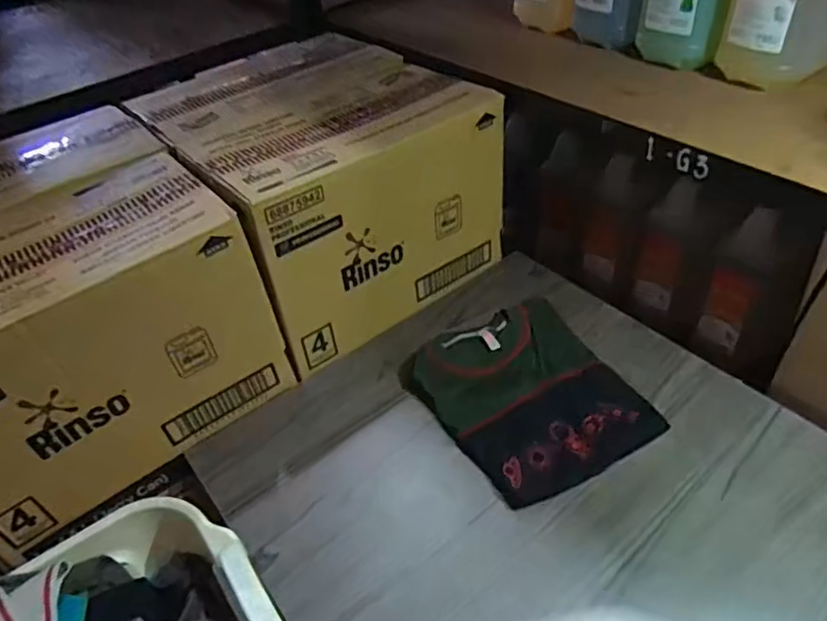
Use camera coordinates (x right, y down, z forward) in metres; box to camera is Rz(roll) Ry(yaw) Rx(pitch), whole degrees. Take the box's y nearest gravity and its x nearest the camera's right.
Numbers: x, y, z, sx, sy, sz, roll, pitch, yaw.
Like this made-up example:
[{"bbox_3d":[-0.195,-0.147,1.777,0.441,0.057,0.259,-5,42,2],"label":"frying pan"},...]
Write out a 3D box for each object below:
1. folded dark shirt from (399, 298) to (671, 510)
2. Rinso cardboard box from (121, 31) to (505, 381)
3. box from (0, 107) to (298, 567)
[{"bbox_3d":[0.140,0.099,0.772,0.234,0.042,0.266,-21,44,-14],"label":"folded dark shirt"},{"bbox_3d":[-0.145,-0.198,0.947,0.381,0.291,0.435,-31,47,-24],"label":"Rinso cardboard box"},{"bbox_3d":[-0.447,-0.008,0.776,0.381,0.302,0.401,-32,48,-24],"label":"box"}]

